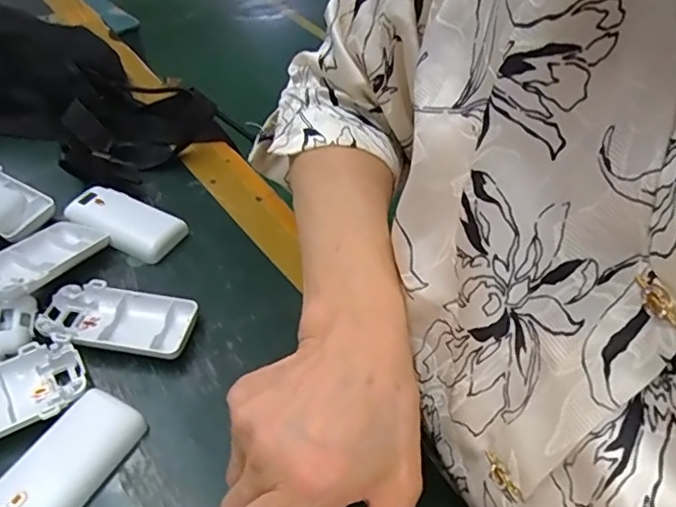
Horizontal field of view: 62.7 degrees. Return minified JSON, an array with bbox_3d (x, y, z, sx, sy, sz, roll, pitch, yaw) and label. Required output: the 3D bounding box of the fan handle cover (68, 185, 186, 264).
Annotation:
[{"bbox_3d":[-0.161,-0.025,0.423,0.089,0.013,0.044,27,52,22],"label":"fan handle cover"}]

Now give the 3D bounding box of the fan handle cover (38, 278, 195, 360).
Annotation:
[{"bbox_3d":[-0.143,0.044,0.362,0.098,0.017,0.049,8,48,7],"label":"fan handle cover"}]

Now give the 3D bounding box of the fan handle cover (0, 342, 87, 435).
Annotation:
[{"bbox_3d":[-0.196,0.083,0.320,0.091,0.012,0.054,-24,52,-21],"label":"fan handle cover"}]

